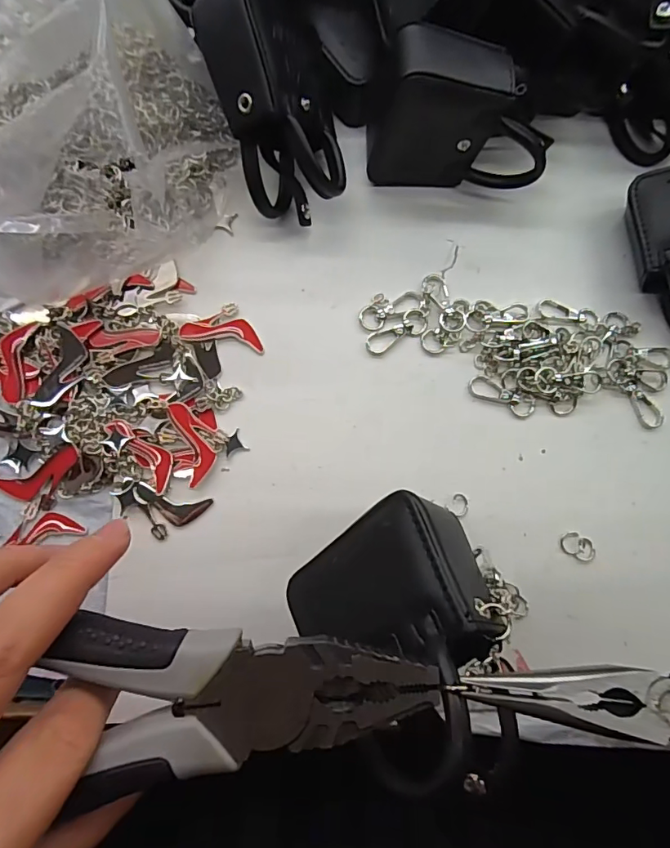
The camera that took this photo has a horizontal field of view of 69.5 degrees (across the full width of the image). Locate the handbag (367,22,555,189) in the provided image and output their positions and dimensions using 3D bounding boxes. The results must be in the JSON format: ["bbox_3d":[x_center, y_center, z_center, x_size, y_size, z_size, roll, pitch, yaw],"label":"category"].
[{"bbox_3d":[0.072,-0.170,0.274,0.100,0.075,0.044,6,79,-3],"label":"handbag"}]

